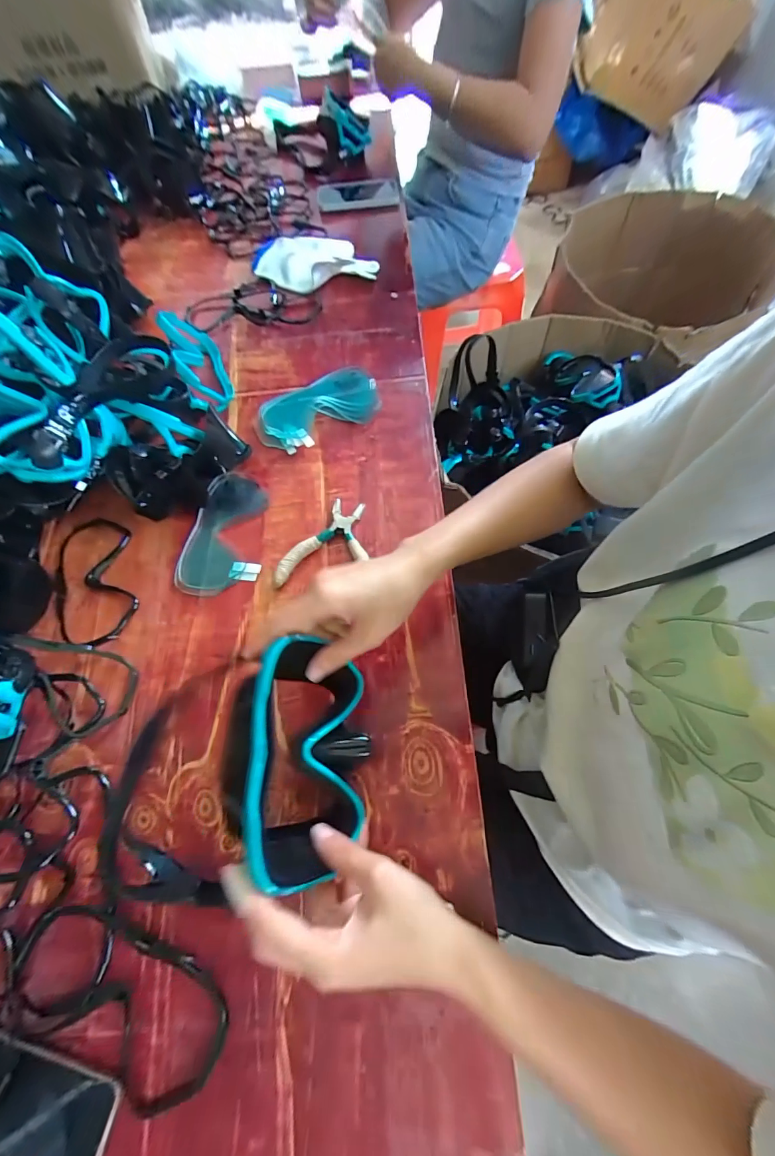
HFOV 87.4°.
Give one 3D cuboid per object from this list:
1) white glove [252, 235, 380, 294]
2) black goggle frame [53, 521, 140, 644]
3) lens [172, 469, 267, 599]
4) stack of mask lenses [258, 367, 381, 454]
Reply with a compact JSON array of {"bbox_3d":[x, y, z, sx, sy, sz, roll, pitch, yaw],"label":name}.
[{"bbox_3d":[-0.127,-0.533,0.678,0.221,0.031,0.129,10,65,8],"label":"white glove"},{"bbox_3d":[-0.328,-0.001,0.450,0.082,0.012,0.169,-22,65,-7],"label":"black goggle frame"},{"bbox_3d":[-0.191,-0.056,0.468,0.088,0.017,0.153,-4,64,2],"label":"lens"},{"bbox_3d":[-0.093,-0.227,0.537,0.162,0.025,0.101,-31,67,-11],"label":"stack of mask lenses"}]

